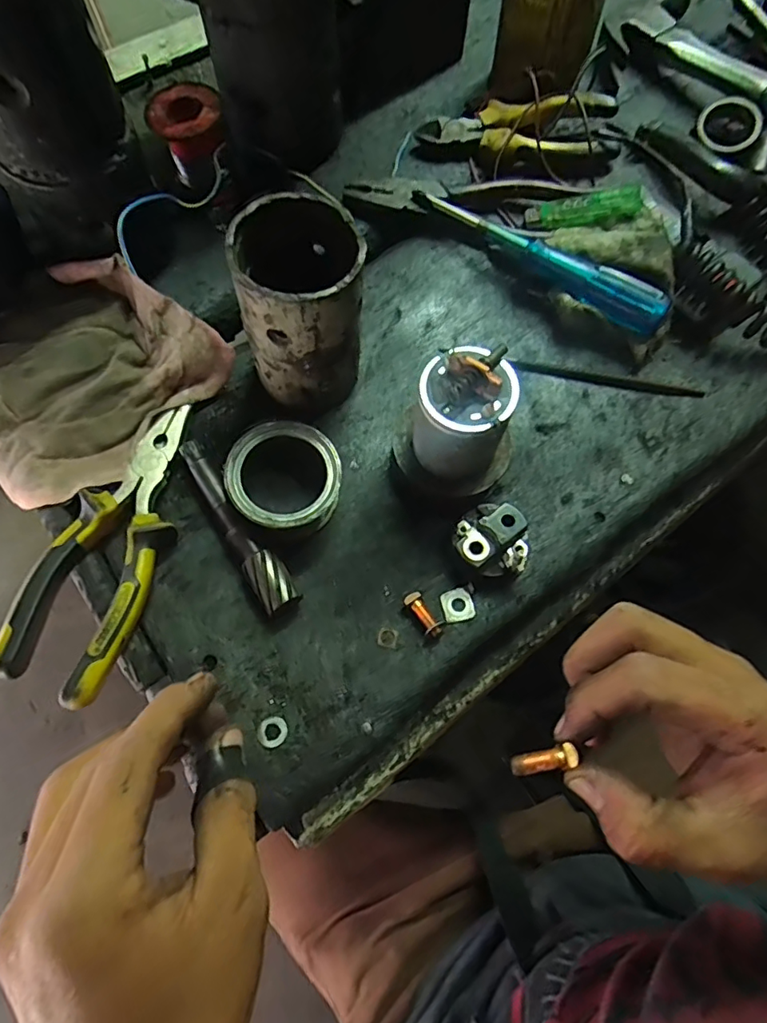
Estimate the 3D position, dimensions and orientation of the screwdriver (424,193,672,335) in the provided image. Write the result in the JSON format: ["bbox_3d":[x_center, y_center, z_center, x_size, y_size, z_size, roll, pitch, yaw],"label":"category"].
[{"bbox_3d":[0.110,-0.175,0.365,0.180,0.023,0.024,30,72,11],"label":"screwdriver"}]

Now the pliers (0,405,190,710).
[{"bbox_3d":[-0.147,0.011,0.288,0.055,0.027,0.170,11,69,4],"label":"pliers"}]

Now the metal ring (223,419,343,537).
[{"bbox_3d":[-0.056,-0.017,0.311,0.064,0.038,0.063,0,69,0],"label":"metal ring"}]

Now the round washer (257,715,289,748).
[{"bbox_3d":[-0.057,0.113,0.271,0.015,0.004,0.015,0,69,0],"label":"round washer"}]

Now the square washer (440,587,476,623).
[{"bbox_3d":[0.043,0.054,0.305,0.018,0.004,0.018,-14,70,-6],"label":"square washer"}]

